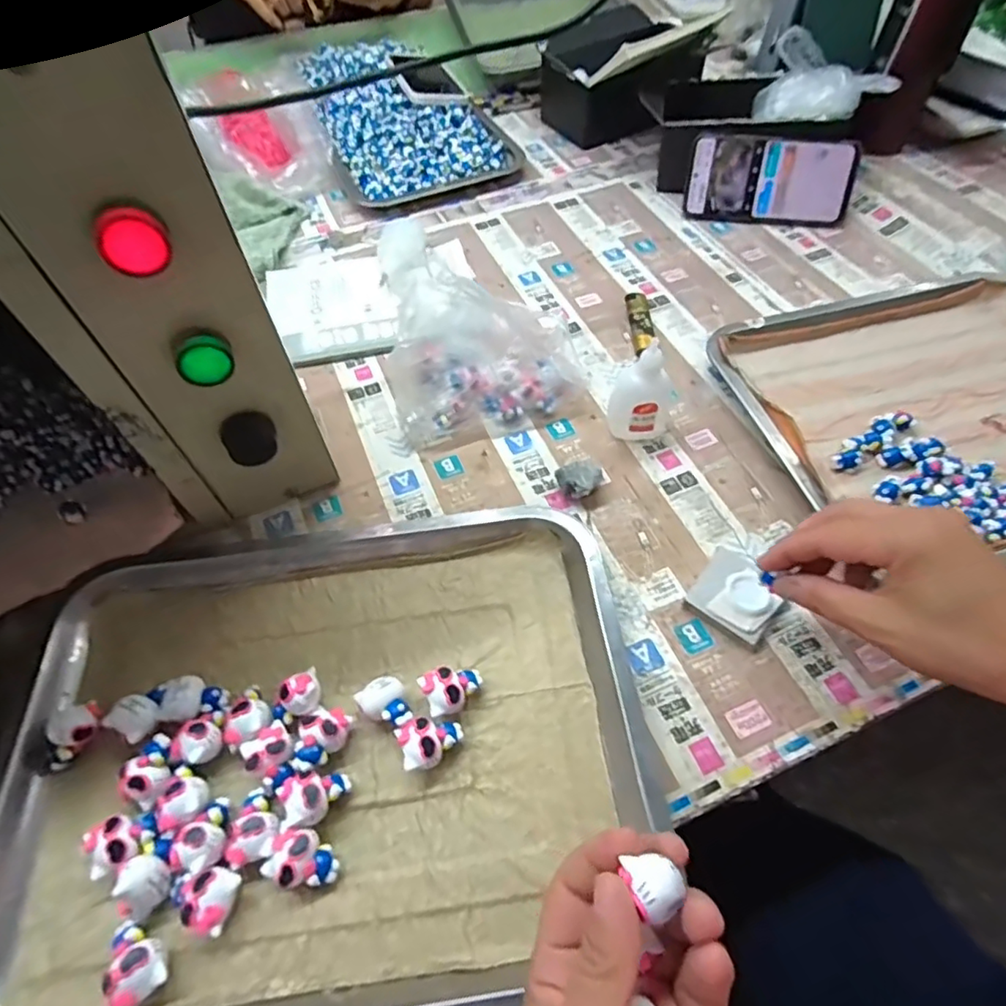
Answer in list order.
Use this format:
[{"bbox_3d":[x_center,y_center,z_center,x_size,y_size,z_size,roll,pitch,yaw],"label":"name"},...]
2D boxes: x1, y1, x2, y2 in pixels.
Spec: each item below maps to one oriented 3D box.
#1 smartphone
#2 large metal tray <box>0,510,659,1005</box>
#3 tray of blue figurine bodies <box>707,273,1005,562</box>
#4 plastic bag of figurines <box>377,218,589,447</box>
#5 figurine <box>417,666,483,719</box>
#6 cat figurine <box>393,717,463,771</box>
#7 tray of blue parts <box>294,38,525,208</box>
[{"bbox_3d":[0.283,-0.342,0.610,0.166,0.075,0.013,8,30,7],"label":"smartphone"},{"bbox_3d":[-0.097,0.131,0.321,0.334,0.024,0.256,-6,56,-3],"label":"large metal tray"},{"bbox_3d":[0.351,-0.079,0.457,0.308,0.024,0.267,-14,57,-8],"label":"tray of blue figurine bodies"},{"bbox_3d":[-0.014,-0.130,0.446,0.150,0.113,0.107,-5,56,-2],"label":"plastic bag of figurines"},{"bbox_3d":[-0.029,0.108,0.334,0.034,0.022,0.026,-22,59,-13],"label":"figurine"},{"bbox_3d":[-0.039,0.132,0.317,0.034,0.022,0.025,-20,58,-12],"label":"cat figurine"},{"bbox_3d":[-0.135,-0.520,0.756,0.217,0.039,0.393,-17,58,-10],"label":"tray of blue parts"}]

